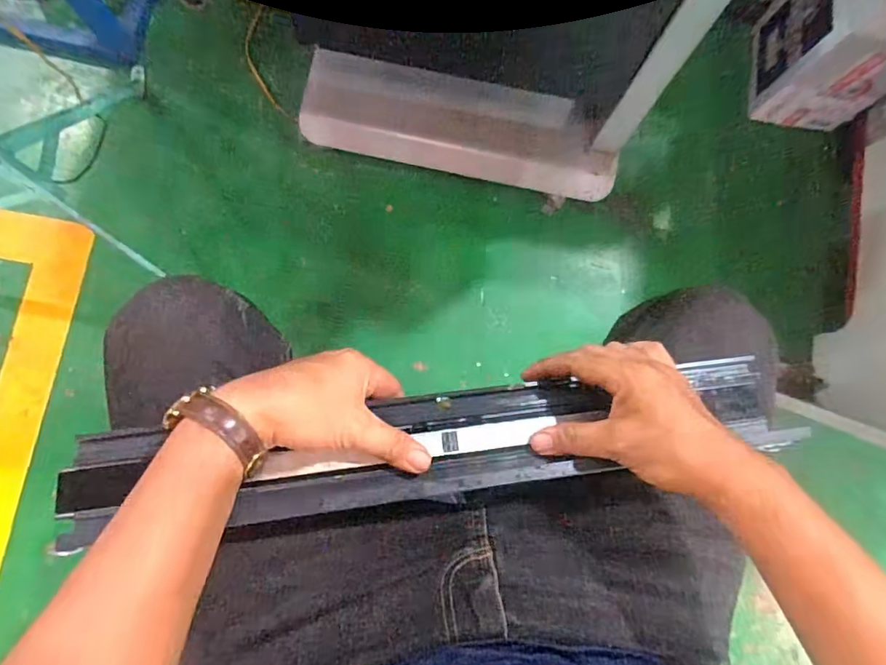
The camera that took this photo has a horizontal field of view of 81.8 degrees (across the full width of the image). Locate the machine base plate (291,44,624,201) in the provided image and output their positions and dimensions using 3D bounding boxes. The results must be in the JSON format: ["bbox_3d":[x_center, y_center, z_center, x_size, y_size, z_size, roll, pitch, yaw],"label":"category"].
[{"bbox_3d":[0.041,-0.432,1.110,0.661,0.180,0.170,10,81,-3],"label":"machine base plate"}]

